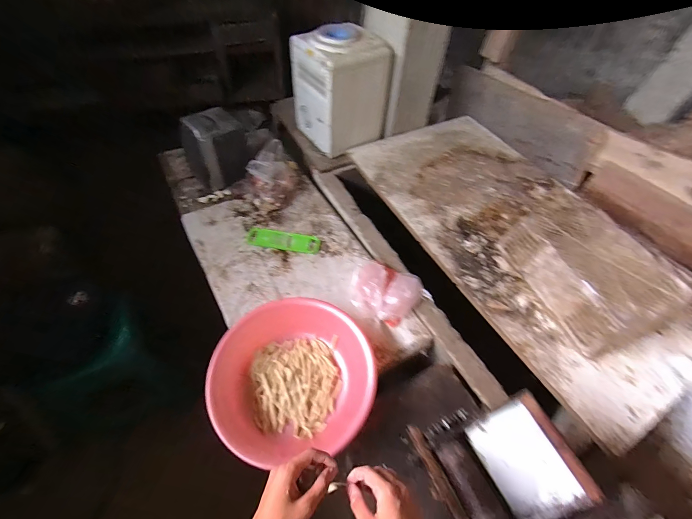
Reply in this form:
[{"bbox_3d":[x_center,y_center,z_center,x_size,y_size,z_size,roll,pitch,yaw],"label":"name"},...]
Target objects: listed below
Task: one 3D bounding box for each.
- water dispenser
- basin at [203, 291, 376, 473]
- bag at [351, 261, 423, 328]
[{"bbox_3d":[-0.031,-0.771,1.409,0.308,0.419,0.313,-27,59,-23],"label":"water dispenser"},{"bbox_3d":[-0.141,0.313,0.870,0.394,0.144,0.392,0,55,0],"label":"basin"},{"bbox_3d":[0.131,0.105,1.066,0.218,0.071,0.192,26,59,18],"label":"bag"}]

